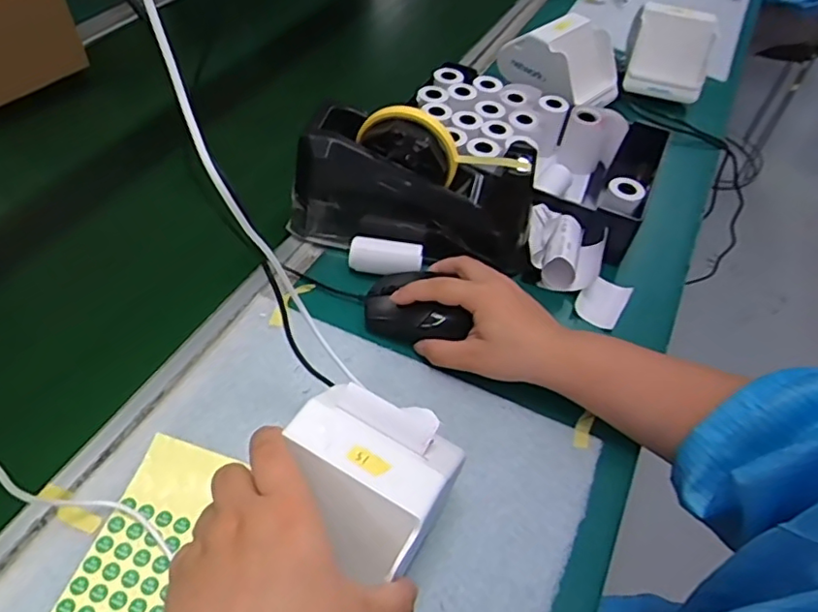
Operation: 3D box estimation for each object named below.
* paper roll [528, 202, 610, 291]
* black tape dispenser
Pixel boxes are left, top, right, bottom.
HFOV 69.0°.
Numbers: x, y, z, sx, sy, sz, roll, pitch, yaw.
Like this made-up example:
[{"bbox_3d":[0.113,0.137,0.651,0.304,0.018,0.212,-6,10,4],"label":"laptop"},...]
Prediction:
[{"bbox_3d":[0.138,-0.050,0.527,0.068,0.043,0.058,17,48,8],"label":"paper roll"},{"bbox_3d":[0.005,-0.099,0.508,0.204,0.108,0.063,14,48,6],"label":"black tape dispenser"}]

